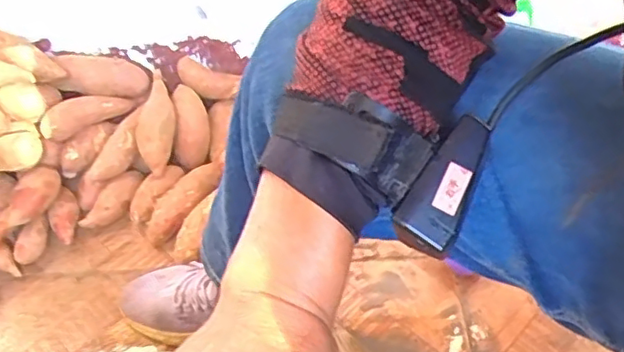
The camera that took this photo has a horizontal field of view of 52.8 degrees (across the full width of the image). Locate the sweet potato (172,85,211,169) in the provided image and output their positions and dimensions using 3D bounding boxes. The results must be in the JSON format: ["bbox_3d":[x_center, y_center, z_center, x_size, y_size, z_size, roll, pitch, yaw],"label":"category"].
[{"bbox_3d":[-0.177,-0.073,0.926,0.049,0.123,0.051,-5,5,-2],"label":"sweet potato"}]

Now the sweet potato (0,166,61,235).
[{"bbox_3d":[-0.395,0.037,0.853,0.050,0.040,0.124,30,72,26],"label":"sweet potato"}]

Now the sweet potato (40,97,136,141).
[{"bbox_3d":[-0.322,-0.091,0.901,0.128,0.042,0.037,-25,51,-36],"label":"sweet potato"}]

